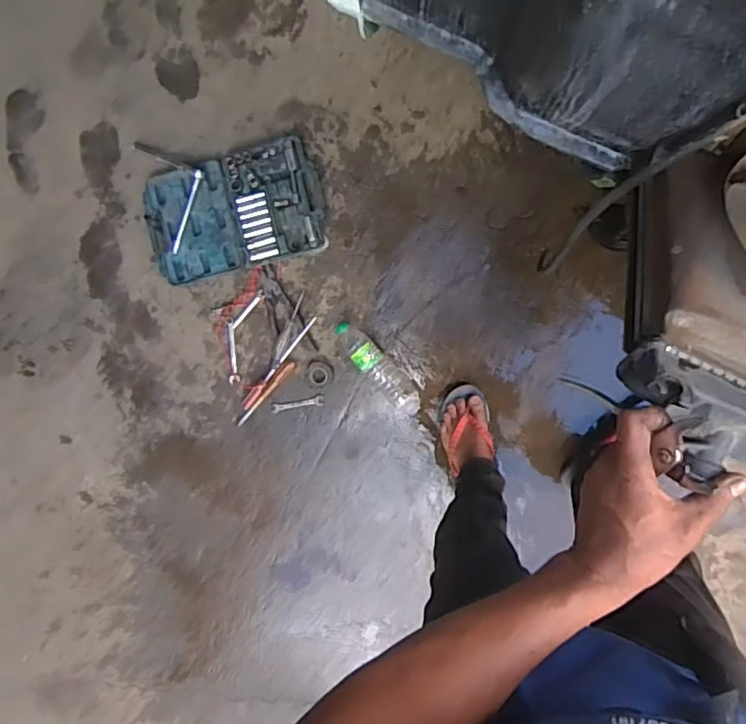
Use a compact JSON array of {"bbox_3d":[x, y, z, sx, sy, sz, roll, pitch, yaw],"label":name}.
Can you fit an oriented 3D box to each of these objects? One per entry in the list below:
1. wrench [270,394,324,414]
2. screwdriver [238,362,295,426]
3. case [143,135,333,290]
[{"bbox_3d":[-0.174,0.097,1.368,0.125,0.010,0.027,-11,96,6],"label":"wrench"},{"bbox_3d":[-0.248,0.072,1.357,0.019,0.018,0.192,43,98,-2],"label":"screwdriver"},{"bbox_3d":[-0.305,-0.328,1.295,0.389,0.039,0.248,-14,96,6],"label":"case"}]

